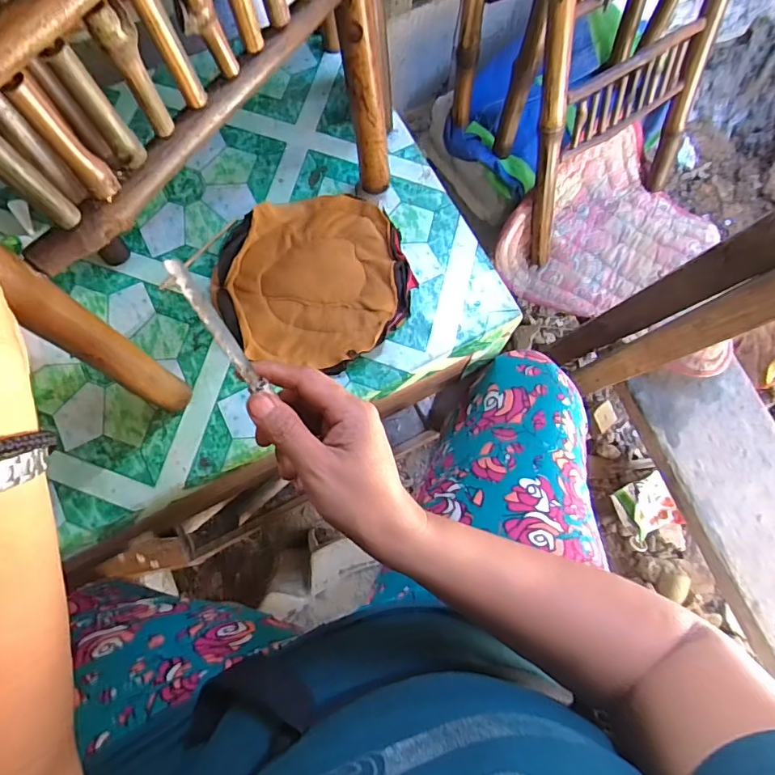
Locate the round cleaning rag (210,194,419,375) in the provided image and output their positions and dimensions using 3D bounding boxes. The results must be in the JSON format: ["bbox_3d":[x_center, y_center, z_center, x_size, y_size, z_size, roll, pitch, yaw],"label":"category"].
[{"bbox_3d":[-0.065,-0.095,0.442,0.163,0.016,0.161,0,74,-1],"label":"round cleaning rag"}]

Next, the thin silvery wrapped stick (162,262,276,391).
[{"bbox_3d":[-0.092,-0.031,0.275,0.008,0.088,0.008,-33,37,-10],"label":"thin silvery wrapped stick"}]

